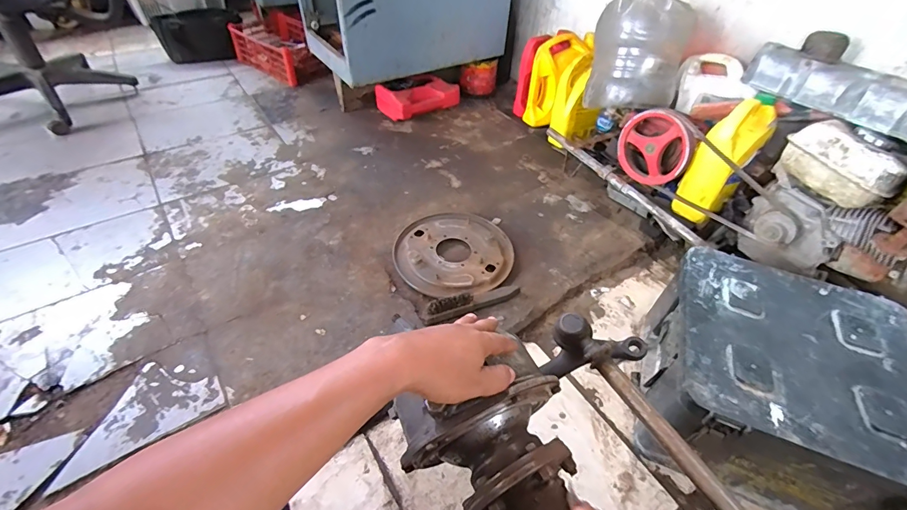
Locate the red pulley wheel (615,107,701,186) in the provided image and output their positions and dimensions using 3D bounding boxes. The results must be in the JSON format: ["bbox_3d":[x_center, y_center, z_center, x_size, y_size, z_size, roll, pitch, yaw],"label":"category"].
[{"bbox_3d":[0.514,-0.275,1.026,0.179,0.176,0.053,36,54,27],"label":"red pulley wheel"}]

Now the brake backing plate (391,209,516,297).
[{"bbox_3d":[0.002,-0.016,1.022,0.291,0.032,0.291,2,47,-3],"label":"brake backing plate"}]

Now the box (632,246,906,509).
[{"bbox_3d":[0.578,0.232,0.743,0.374,0.225,0.365,19,48,12],"label":"box"}]

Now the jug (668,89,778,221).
[{"bbox_3d":[0.673,-0.234,1.002,0.116,0.284,0.156,35,53,27],"label":"jug"}]

